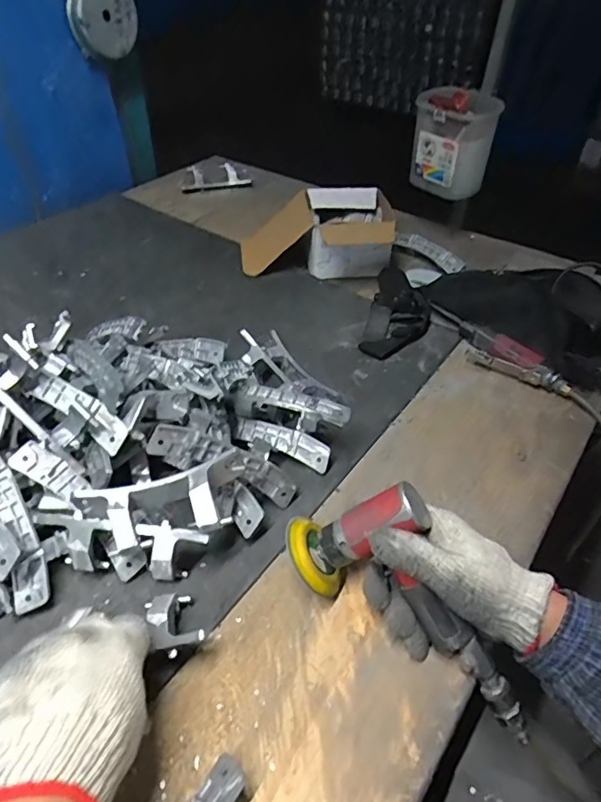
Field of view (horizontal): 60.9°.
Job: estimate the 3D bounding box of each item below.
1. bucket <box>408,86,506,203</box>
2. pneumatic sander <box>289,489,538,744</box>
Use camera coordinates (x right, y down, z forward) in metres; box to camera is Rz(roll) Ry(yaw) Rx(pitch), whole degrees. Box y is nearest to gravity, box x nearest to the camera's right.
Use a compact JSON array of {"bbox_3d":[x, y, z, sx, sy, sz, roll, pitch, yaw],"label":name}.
[{"bbox_3d":[0.270,-0.461,0.903,0.134,0.159,0.141,12,45,10],"label":"bucket"},{"bbox_3d":[0.102,0.159,0.418,0.238,0.096,0.093,40,53,12],"label":"pneumatic sander"}]

